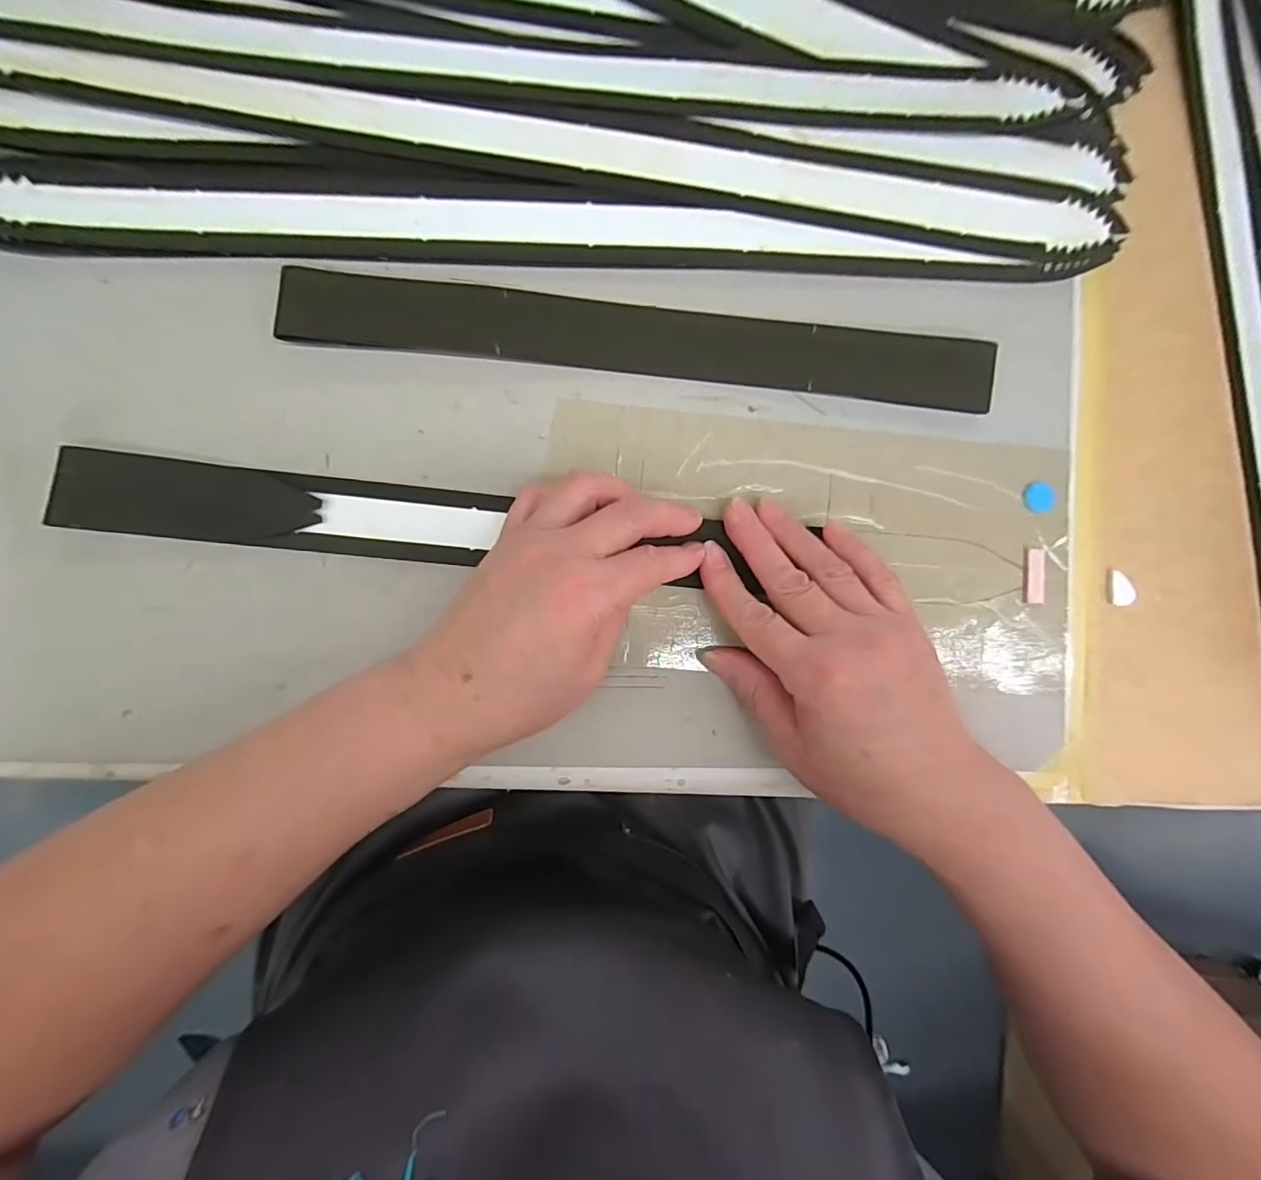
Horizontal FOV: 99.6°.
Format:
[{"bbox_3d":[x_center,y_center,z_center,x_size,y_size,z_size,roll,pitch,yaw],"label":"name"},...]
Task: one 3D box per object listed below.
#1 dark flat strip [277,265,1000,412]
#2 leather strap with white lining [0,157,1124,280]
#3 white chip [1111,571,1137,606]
[{"bbox_3d":[0.016,-0.125,0.271,0.354,0.007,0.037,2,88,-7],"label":"dark flat strip"},{"bbox_3d":[-0.019,-0.179,0.263,0.551,0.013,0.039,-2,90,-6],"label":"leather strap with white lining"},{"bbox_3d":[0.273,-0.001,0.294,0.013,0.004,0.019,3,89,-6],"label":"white chip"}]

